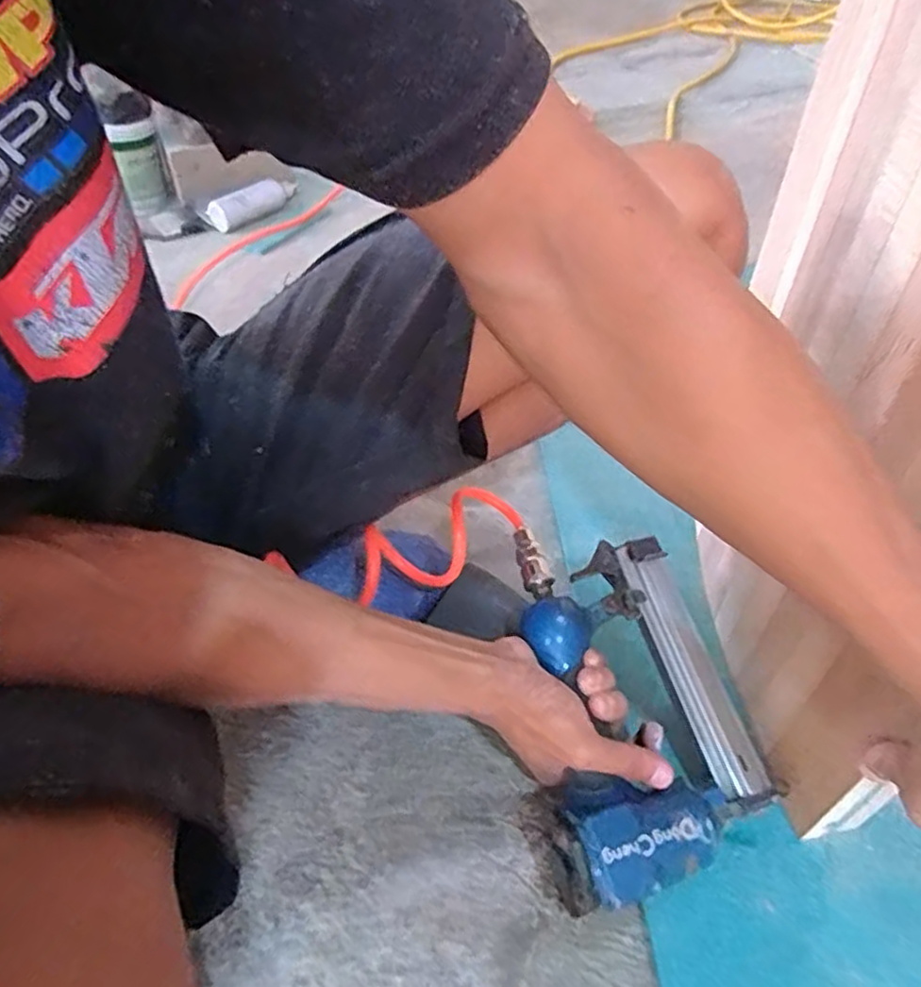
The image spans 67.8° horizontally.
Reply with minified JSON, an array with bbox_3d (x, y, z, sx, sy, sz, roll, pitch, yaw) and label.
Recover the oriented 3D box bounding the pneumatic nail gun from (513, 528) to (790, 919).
[{"bbox_3d":[0.118,0.147,0.490,0.164,0.065,0.249,1,54,-14],"label":"pneumatic nail gun"}]

